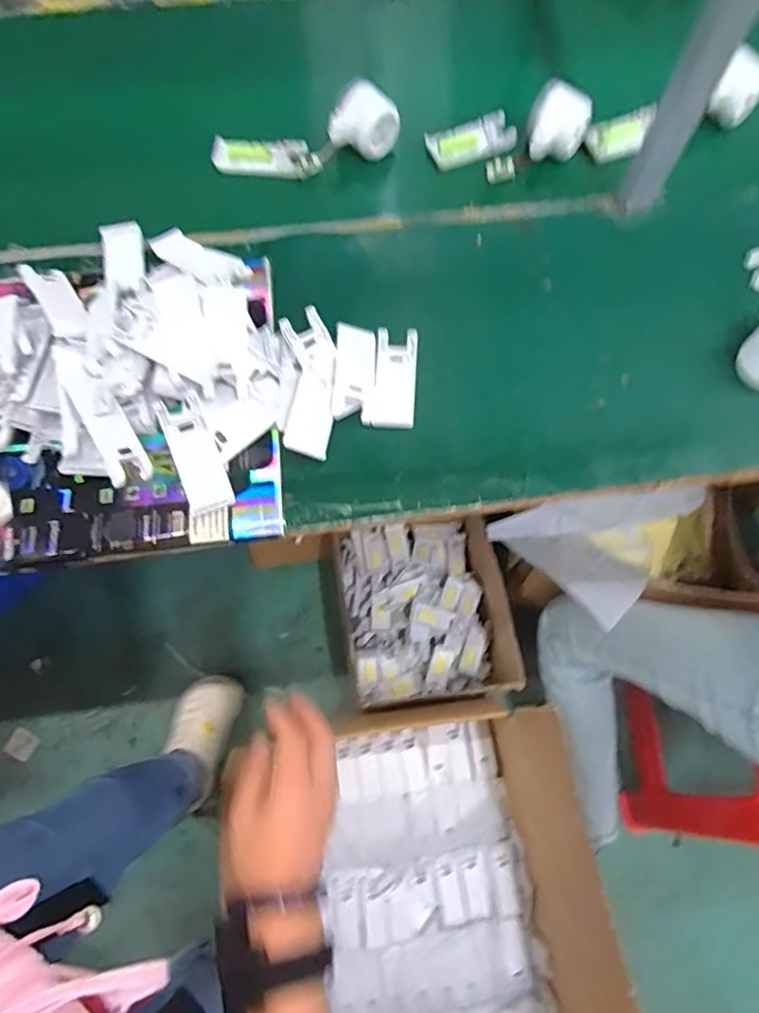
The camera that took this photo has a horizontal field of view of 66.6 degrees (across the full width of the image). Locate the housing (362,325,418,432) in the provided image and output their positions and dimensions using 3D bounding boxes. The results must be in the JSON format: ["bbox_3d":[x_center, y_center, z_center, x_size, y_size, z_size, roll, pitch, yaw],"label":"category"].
[{"bbox_3d":[0.011,-0.125,0.561,0.049,0.008,0.104,4,70,0],"label":"housing"}]

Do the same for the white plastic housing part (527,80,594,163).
[{"bbox_3d":[0.204,-0.433,0.656,0.061,0.055,0.057,20,71,6],"label":"white plastic housing part"}]

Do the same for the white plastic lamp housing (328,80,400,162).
[{"bbox_3d":[-0.019,-0.438,0.663,0.080,0.062,0.055,-9,71,-4],"label":"white plastic lamp housing"}]

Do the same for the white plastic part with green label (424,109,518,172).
[{"bbox_3d":[0.112,-0.435,0.689,0.111,0.012,0.047,-25,96,-10],"label":"white plastic part with green label"}]

